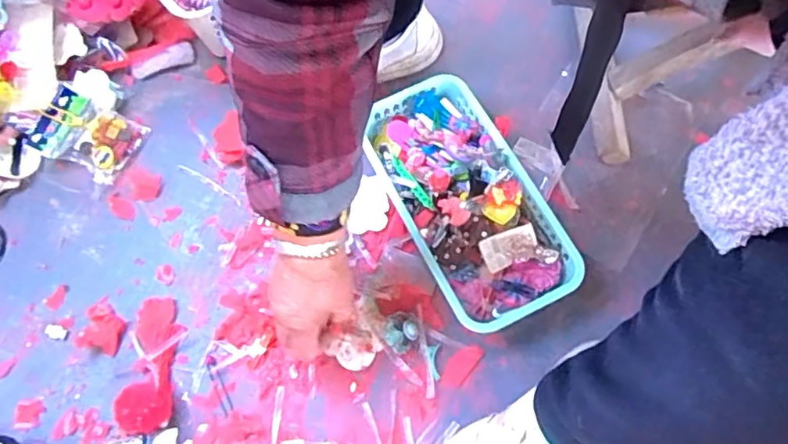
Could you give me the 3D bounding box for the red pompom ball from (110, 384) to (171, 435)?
[{"bbox_3d":[-0.232,0.169,0.528,0.048,0.041,0.042,21,70,10],"label":"red pompom ball"}]

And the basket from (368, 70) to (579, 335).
[{"bbox_3d":[0.074,-0.020,0.584,0.130,0.053,0.249,-24,69,-7],"label":"basket"}]

